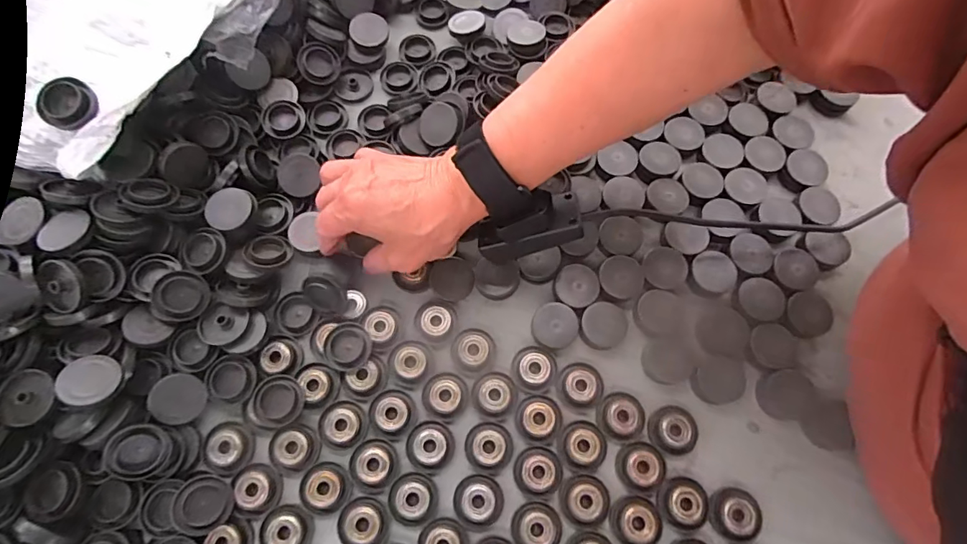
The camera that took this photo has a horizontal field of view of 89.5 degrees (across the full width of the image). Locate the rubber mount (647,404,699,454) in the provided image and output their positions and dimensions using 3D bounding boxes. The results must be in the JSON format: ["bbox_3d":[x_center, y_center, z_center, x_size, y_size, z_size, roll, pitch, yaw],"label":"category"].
[{"bbox_3d":[0.130,0.107,0.334,0.030,0.012,0.031,18,71,4],"label":"rubber mount"}]

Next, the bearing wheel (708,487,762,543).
[{"bbox_3d":[0.165,0.158,0.319,0.029,0.011,0.030,1,71,-2],"label":"bearing wheel"}]

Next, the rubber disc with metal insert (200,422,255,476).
[{"bbox_3d":[-0.170,0.117,0.324,0.033,0.007,0.032,1,71,-2],"label":"rubber disc with metal insert"}]

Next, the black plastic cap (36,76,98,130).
[{"bbox_3d":[-0.260,-0.106,0.304,0.031,0.009,0.031,3,78,-16],"label":"black plastic cap"}]

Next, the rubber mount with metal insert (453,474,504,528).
[{"bbox_3d":[-0.003,0.149,0.316,0.032,0.007,0.031,1,71,-2],"label":"rubber mount with metal insert"}]

